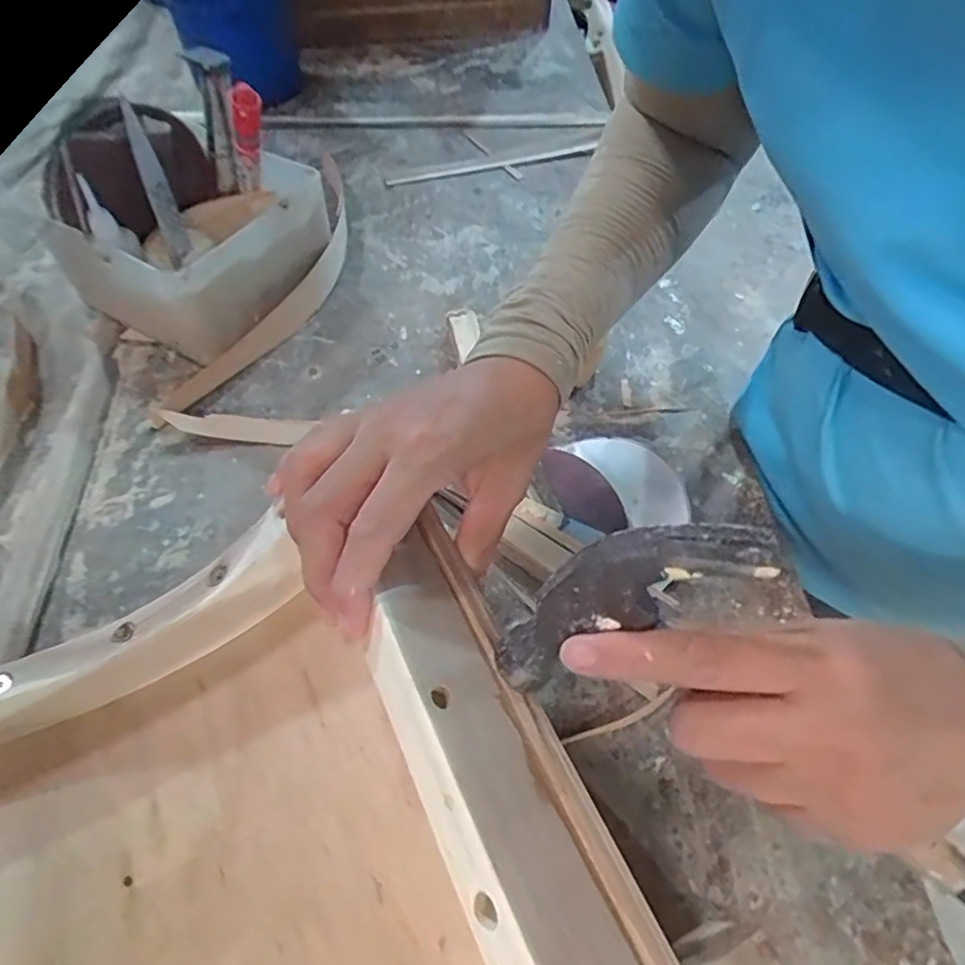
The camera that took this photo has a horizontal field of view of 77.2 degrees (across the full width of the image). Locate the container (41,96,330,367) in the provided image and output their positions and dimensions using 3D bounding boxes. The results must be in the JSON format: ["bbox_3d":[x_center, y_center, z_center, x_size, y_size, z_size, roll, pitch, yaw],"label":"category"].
[{"bbox_3d":[-0.210,-0.188,0.460,0.145,0.099,0.163,30,61,17],"label":"container"}]

